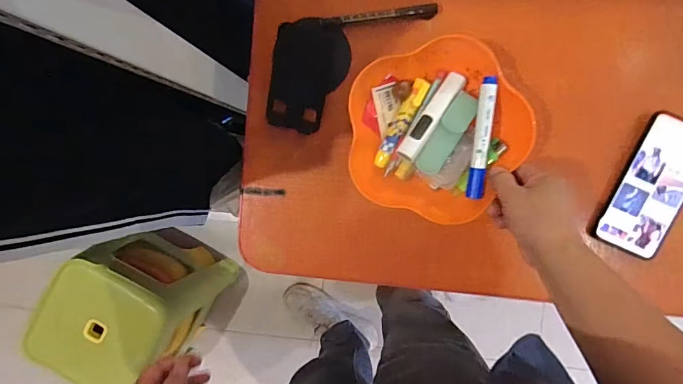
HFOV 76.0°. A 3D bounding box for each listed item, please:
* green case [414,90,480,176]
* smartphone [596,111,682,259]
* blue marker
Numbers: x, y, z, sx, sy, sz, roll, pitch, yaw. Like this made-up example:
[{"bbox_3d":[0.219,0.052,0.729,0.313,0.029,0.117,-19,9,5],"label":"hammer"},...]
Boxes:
[{"bbox_3d":[0.116,-0.063,0.475,0.028,0.014,0.095,31,95,-1],"label":"green case"},{"bbox_3d":[0.362,-0.006,0.504,0.075,0.007,0.160,22,98,2],"label":"smartphone"},{"bbox_3d":[0.150,-0.057,0.466,0.017,0.014,0.128,4,95,2],"label":"blue marker"}]

